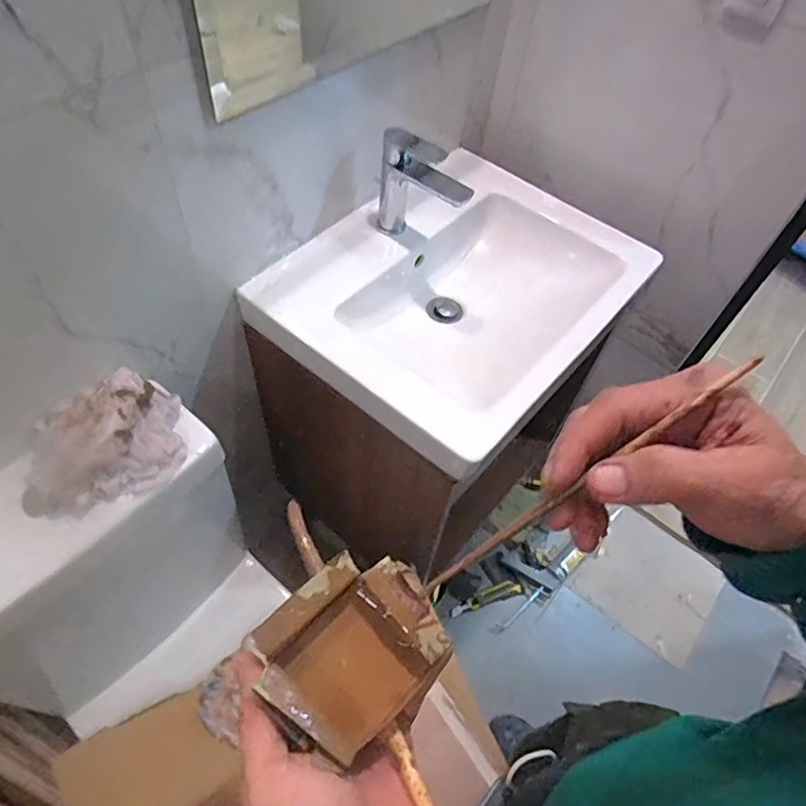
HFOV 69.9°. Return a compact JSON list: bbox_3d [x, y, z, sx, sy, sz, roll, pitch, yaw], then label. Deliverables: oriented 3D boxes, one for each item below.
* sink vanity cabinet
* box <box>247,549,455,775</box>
[{"bbox_3d":[0.083,-0.113,1.030,0.431,0.555,0.548,36,59,19],"label":"sink vanity cabinet"},{"bbox_3d":[-0.026,0.130,0.301,0.079,0.036,0.088,38,60,20],"label":"box"}]

